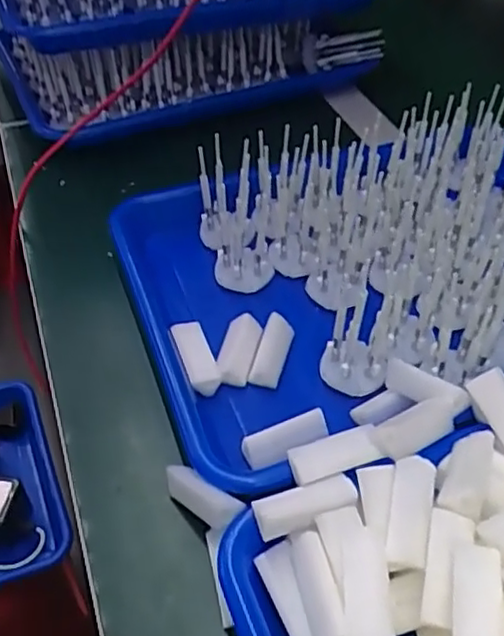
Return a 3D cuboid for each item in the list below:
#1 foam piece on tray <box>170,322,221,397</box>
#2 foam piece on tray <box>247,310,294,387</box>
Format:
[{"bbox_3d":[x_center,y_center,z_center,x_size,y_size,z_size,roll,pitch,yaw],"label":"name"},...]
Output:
[{"bbox_3d":[-0.032,0.023,0.386,0.019,0.013,0.045,-15,49,-15],"label":"foam piece on tray"},{"bbox_3d":[0.013,0.021,0.396,0.017,0.013,0.044,13,68,12],"label":"foam piece on tray"}]

